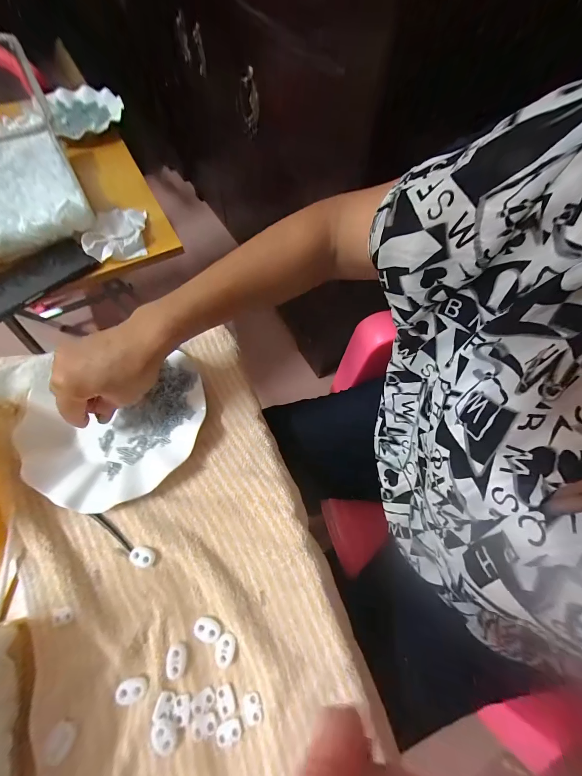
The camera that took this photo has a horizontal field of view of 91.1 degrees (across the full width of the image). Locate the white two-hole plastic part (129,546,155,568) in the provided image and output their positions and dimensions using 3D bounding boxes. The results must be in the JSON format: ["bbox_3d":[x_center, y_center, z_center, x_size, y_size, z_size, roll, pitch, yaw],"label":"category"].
[{"bbox_3d":[-0.139,0.157,0.266,0.023,0.007,0.015,16,65,5],"label":"white two-hole plastic part"}]

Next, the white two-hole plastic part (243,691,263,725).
[{"bbox_3d":[-0.030,0.255,0.227,0.014,0.004,0.020,-12,66,-8],"label":"white two-hole plastic part"}]

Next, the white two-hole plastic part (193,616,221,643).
[{"bbox_3d":[-0.072,0.208,0.246,0.023,0.005,0.015,18,66,6],"label":"white two-hole plastic part"}]

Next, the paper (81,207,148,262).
[{"bbox_3d":[-0.270,-0.240,0.439,0.084,0.017,0.104,-11,65,-6],"label":"paper"}]

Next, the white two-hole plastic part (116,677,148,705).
[{"bbox_3d":[-0.127,0.240,0.227,0.023,0.005,0.013,0,65,-2],"label":"white two-hole plastic part"}]

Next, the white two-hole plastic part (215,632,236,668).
[{"bbox_3d":[-0.055,0.220,0.241,0.016,0.009,0.021,10,65,2],"label":"white two-hole plastic part"}]

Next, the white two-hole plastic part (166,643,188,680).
[{"bbox_3d":[-0.095,0.227,0.237,0.016,0.006,0.021,1,65,-2],"label":"white two-hole plastic part"}]

